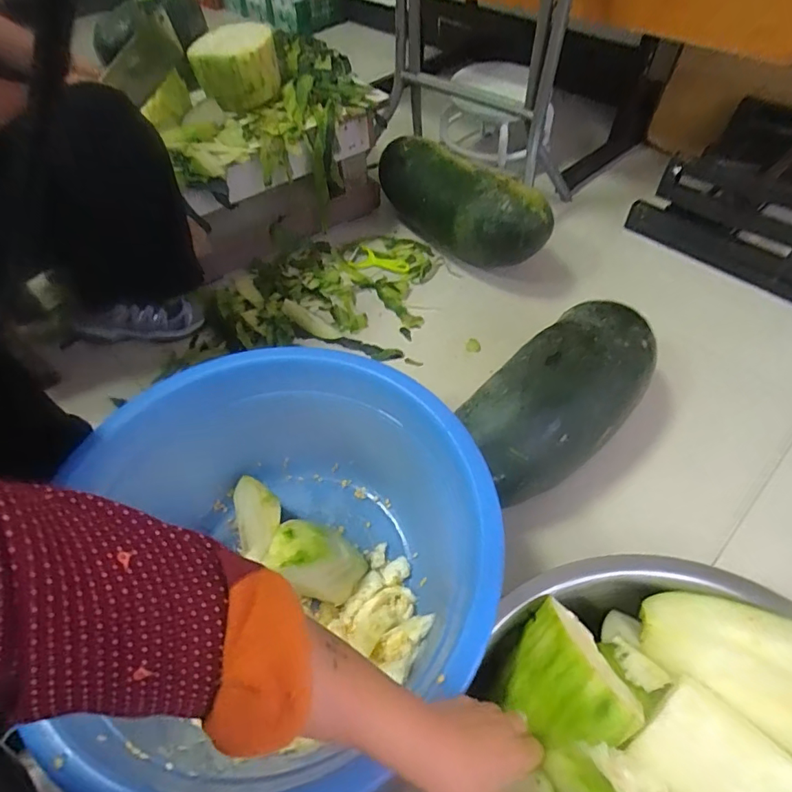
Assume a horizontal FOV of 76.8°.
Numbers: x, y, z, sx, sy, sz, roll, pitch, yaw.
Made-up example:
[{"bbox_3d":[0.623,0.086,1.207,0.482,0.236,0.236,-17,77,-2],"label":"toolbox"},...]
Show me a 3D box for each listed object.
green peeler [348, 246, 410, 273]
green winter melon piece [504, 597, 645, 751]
[{"bbox_3d":[-0.035,-0.286,1.076,0.123,0.018,0.063,23,57,17],"label":"green peeler"},{"bbox_3d":[0.156,0.263,0.473,0.096,0.057,0.125,-20,55,-12],"label":"green winter melon piece"}]

